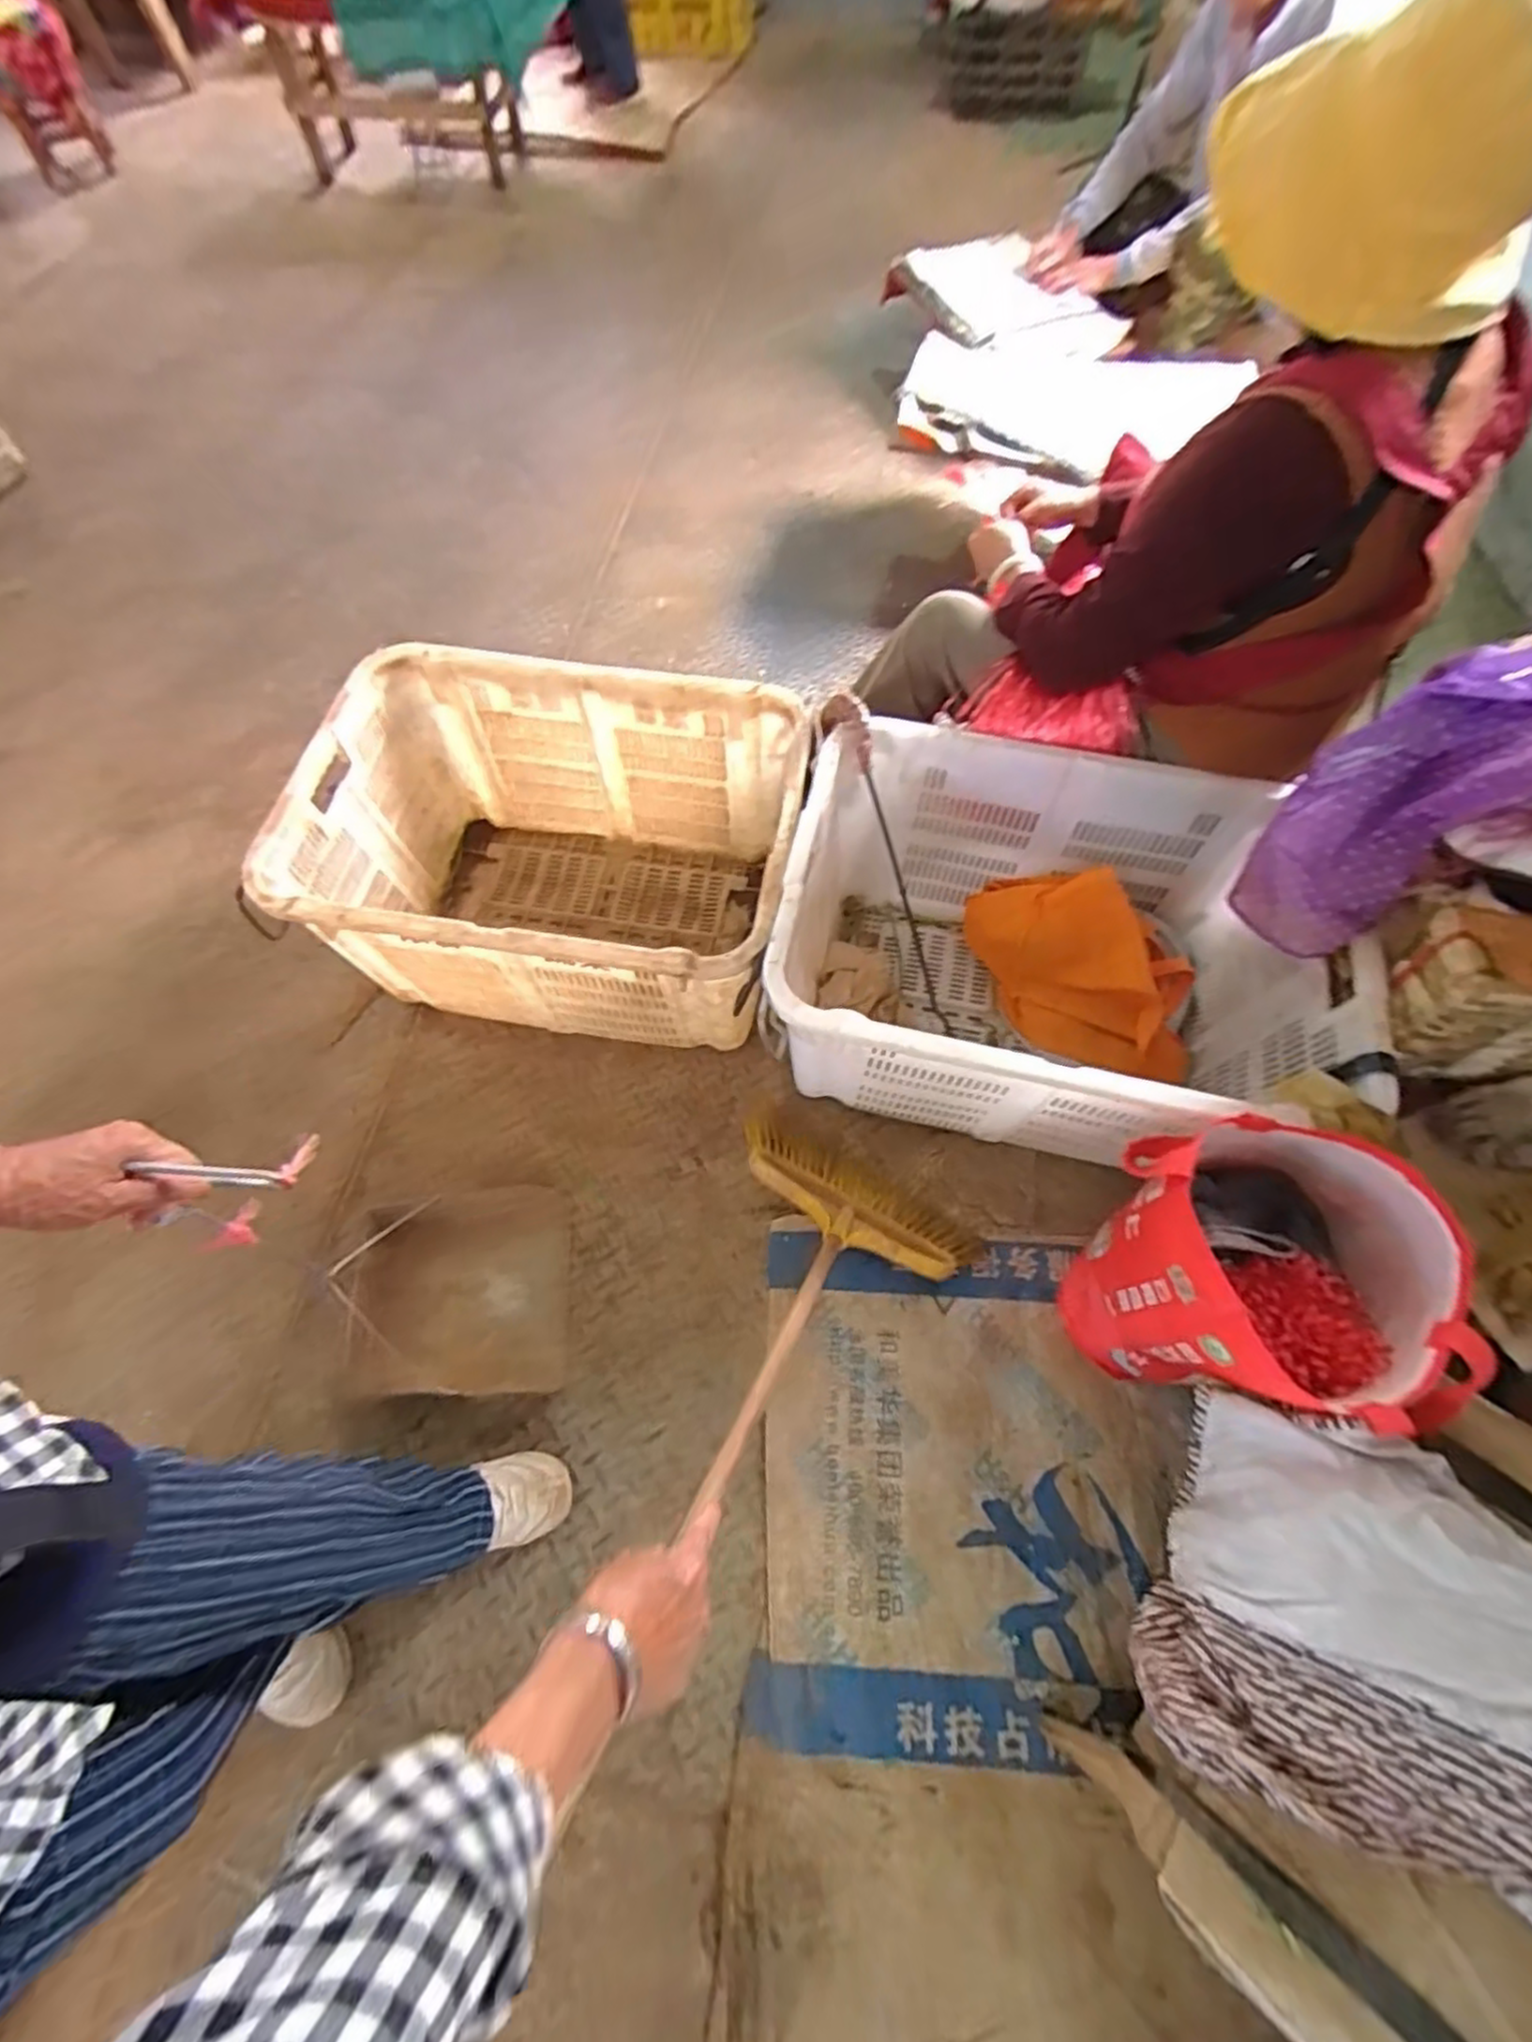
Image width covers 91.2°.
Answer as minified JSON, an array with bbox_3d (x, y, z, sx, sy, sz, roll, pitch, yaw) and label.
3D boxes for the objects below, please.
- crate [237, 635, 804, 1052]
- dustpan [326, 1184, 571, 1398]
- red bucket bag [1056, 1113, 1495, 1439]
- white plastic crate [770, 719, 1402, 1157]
[{"bbox_3d":[-0.281,-0.239,1.118,0.635,0.389,0.463,9,74,4],"label":"crate"},{"bbox_3d":[-0.410,0.352,0.981,0.276,0.125,0.270,-7,73,-1],"label":"dustpan"},{"bbox_3d":[0.517,0.273,0.840,0.250,0.352,0.274,0,73,1],"label":"red bucket bag"},{"bbox_3d":[0.353,-0.080,1.030,0.657,0.392,0.466,16,74,6],"label":"white plastic crate"}]

